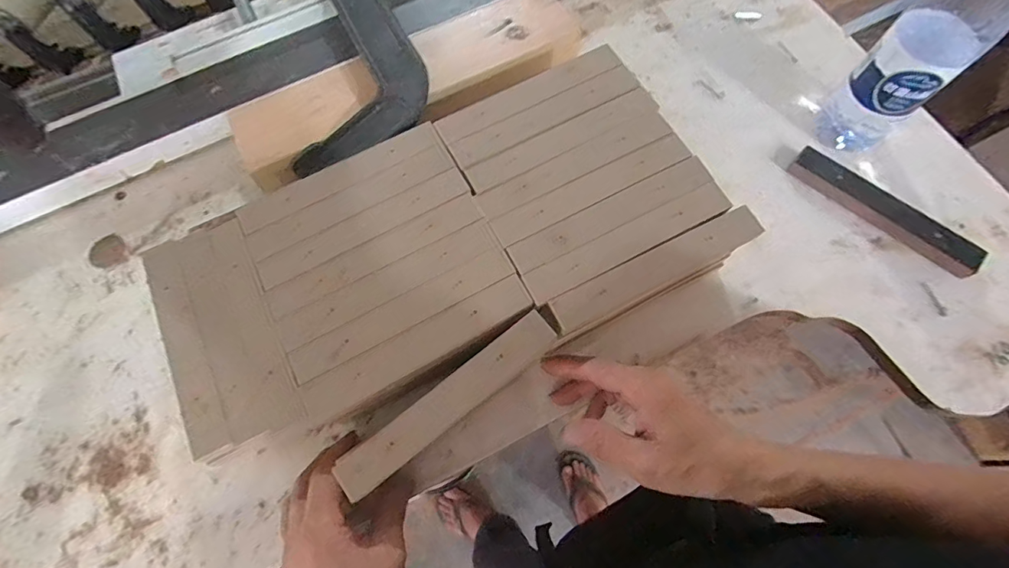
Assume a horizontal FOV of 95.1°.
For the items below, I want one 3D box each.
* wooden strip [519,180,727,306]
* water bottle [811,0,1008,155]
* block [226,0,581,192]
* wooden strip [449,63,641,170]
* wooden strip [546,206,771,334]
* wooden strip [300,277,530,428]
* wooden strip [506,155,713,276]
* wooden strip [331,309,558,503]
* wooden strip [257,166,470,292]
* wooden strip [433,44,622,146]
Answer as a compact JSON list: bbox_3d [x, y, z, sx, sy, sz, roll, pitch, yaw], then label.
[{"bbox_3d":[0.096,-0.033,0.356,0.171,0.006,0.025,-27,72,-6],"label":"wooden strip"},{"bbox_3d":[0.342,-0.194,0.372,0.068,0.202,0.067,-40,74,-11],"label":"water bottle"},{"bbox_3d":[-0.095,-0.210,0.477,0.358,0.031,0.099,-28,72,-7],"label":"block"},{"bbox_3d":[0.036,-0.145,0.393,0.170,0.006,0.030,-27,72,-6],"label":"wooden strip"},{"bbox_3d":[0.116,-0.013,0.349,0.171,0.007,0.029,-27,72,-6],"label":"wooden strip"},{"bbox_3d":[-0.061,0.045,0.336,0.174,0.007,0.031,-29,72,-7],"label":"wooden strip"},{"bbox_3d":[0.084,-0.055,0.362,0.170,0.006,0.026,-27,72,-7],"label":"wooden strip"},{"bbox_3d":[-0.037,0.081,0.322,0.171,0.011,0.028,-37,72,-10],"label":"wooden strip"},{"bbox_3d":[-0.111,-0.047,0.368,0.173,0.004,0.027,-27,72,-7],"label":"wooden strip"},{"bbox_3d":[0.021,-0.168,0.405,0.172,0.009,0.030,-28,72,-7],"label":"wooden strip"}]

